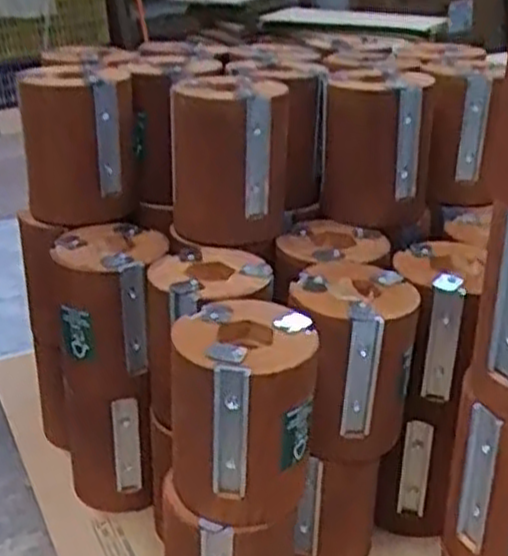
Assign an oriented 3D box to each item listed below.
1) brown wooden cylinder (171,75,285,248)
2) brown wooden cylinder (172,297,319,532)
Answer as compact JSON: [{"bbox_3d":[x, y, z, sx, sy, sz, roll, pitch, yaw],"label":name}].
[{"bbox_3d":[-0.018,-0.083,0.549,0.081,0.102,0.071,-4,25,-8],"label":"brown wooden cylinder"},{"bbox_3d":[-0.006,0.073,0.438,0.076,0.101,0.082,-1,25,0],"label":"brown wooden cylinder"}]

